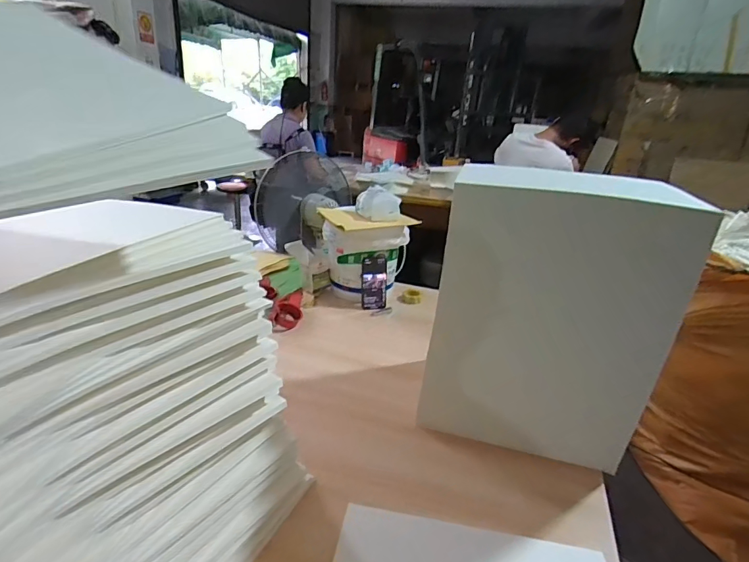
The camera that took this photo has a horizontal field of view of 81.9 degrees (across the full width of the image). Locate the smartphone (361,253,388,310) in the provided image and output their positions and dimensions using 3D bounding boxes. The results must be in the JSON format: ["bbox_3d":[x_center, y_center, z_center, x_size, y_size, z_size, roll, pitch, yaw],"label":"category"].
[{"bbox_3d":[-0.001,0.003,1.290,0.075,0.162,0.016,-4,15,-6],"label":"smartphone"}]

